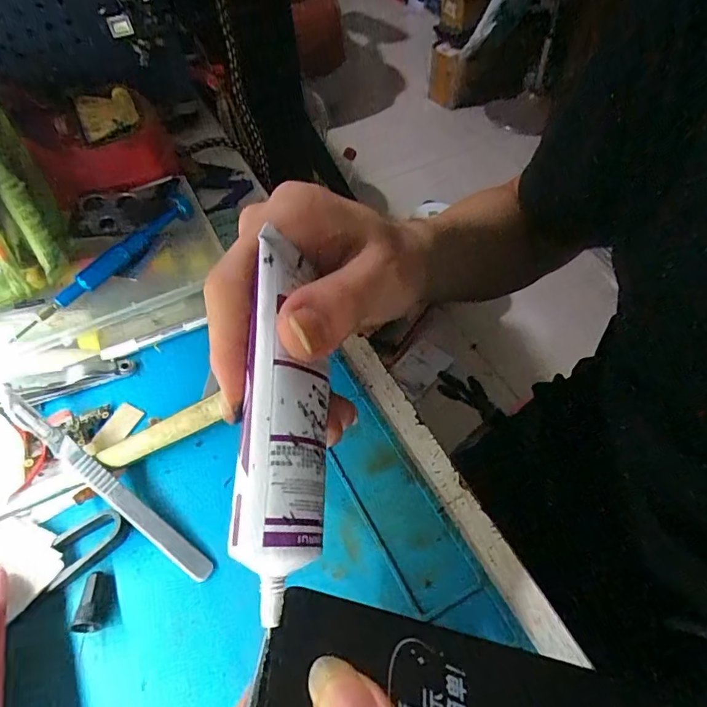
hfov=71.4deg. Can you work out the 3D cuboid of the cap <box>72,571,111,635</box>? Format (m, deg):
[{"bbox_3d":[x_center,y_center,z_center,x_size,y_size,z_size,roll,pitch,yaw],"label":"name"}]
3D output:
[{"bbox_3d":[-0.105,0.100,0.199,0.011,0.009,0.022,-3,53,2],"label":"cap"}]

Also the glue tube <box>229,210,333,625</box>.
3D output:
[{"bbox_3d":[-0.024,0.018,0.164,0.028,0.022,0.121,-3,72,1],"label":"glue tube"}]

